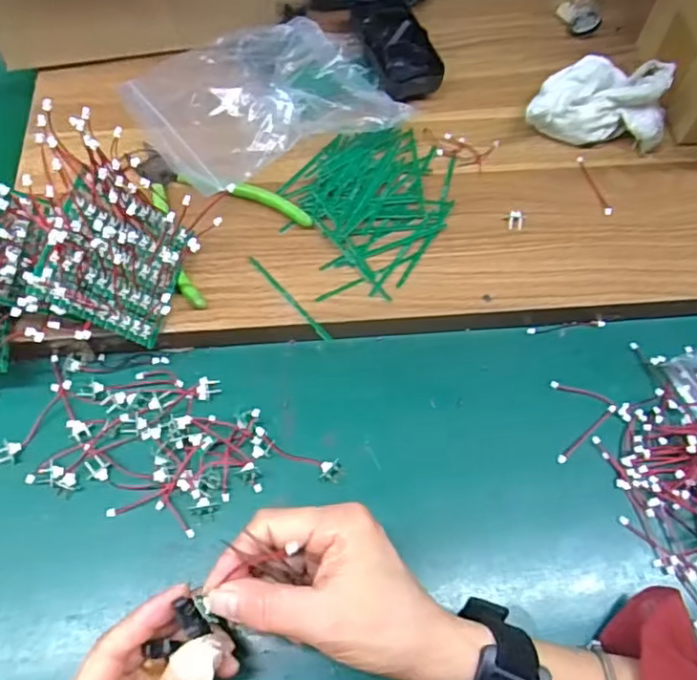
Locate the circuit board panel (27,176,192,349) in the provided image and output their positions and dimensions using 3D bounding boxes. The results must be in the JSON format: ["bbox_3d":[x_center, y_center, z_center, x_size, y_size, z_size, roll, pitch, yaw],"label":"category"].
[{"bbox_3d":[-0.142,-0.049,0.381,0.082,0.009,0.082,28,70,-38],"label":"circuit board panel"}]

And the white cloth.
[{"bbox_3d":[0.193,-0.194,0.481,0.106,0.063,0.070,4,62,0],"label":"white cloth"}]

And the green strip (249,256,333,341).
[{"bbox_3d":[-0.041,-0.028,0.423,0.005,0.009,0.082,-40,70,-20],"label":"green strip"}]

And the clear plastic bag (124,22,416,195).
[{"bbox_3d":[-0.065,-0.196,0.474,0.194,0.048,0.159,-24,66,-14],"label":"clear plastic bag"}]

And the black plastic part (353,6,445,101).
[{"bbox_3d":[0.043,-0.245,0.519,0.048,0.027,0.098,-15,64,-10],"label":"black plastic part"}]

